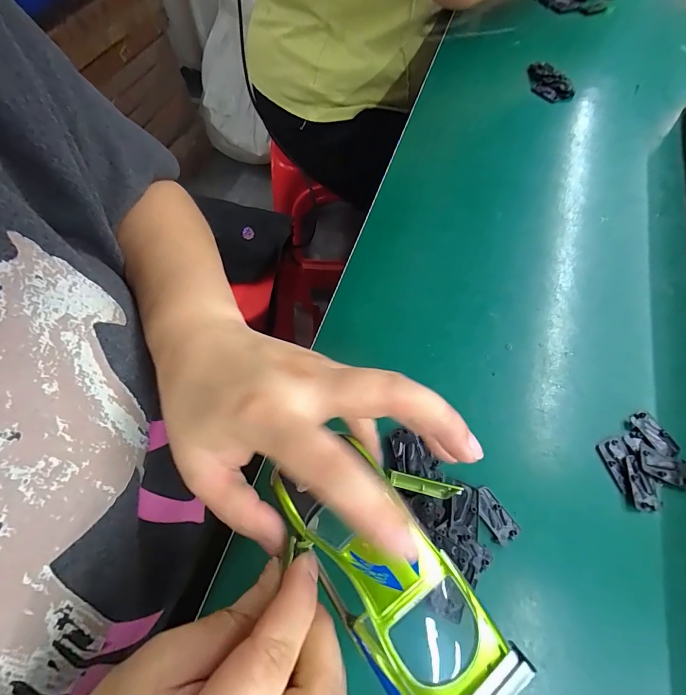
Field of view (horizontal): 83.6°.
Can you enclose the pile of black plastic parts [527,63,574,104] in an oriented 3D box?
[{"bbox_3d":[0.229,-0.296,0.428,0.029,0.018,0.063,-27,65,-11],"label":"pile of black plastic parts"}]

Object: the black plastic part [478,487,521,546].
[{"bbox_3d":[0.093,0.103,0.235,0.016,0.005,0.031,-33,67,-14],"label":"black plastic part"}]

